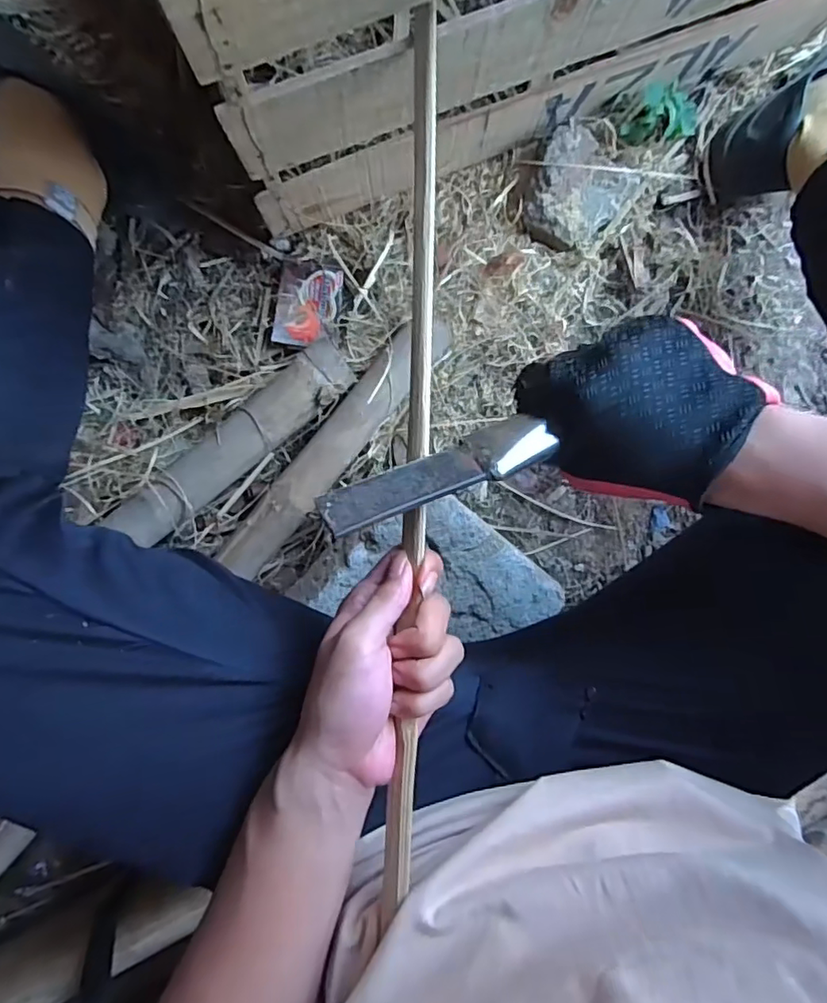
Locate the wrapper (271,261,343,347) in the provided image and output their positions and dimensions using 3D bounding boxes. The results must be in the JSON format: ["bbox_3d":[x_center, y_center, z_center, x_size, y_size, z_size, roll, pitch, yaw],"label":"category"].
[{"bbox_3d":[-0.109,-0.201,0.573,0.064,0.013,0.081,9,93,-1],"label":"wrapper"}]

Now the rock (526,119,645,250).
[{"bbox_3d":[0.165,-0.309,0.549,0.094,0.045,0.098,0,93,-1],"label":"rock"}]

